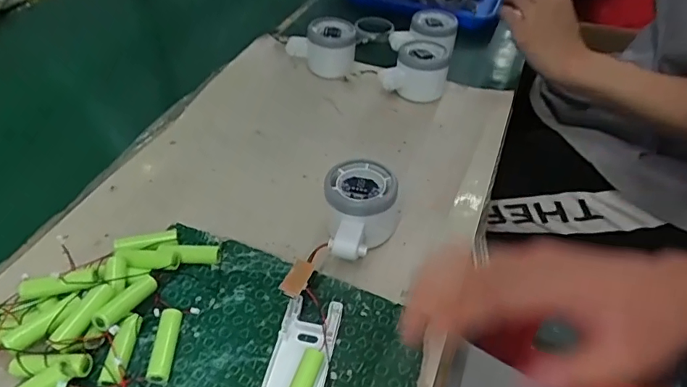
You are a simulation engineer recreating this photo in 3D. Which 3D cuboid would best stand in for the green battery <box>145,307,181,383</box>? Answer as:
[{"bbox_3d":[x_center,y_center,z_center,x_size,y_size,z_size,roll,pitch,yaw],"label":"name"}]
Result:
[{"bbox_3d":[-0.121,0.103,0.333,0.014,0.011,0.050,0,43,-3],"label":"green battery"}]

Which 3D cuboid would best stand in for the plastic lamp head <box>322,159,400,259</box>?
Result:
[{"bbox_3d":[0.014,0.019,0.393,0.059,0.052,0.079,7,43,4],"label":"plastic lamp head"}]

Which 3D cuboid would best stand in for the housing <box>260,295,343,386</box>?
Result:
[{"bbox_3d":[-0.031,0.114,0.319,0.041,0.018,0.102,10,44,8],"label":"housing"}]

